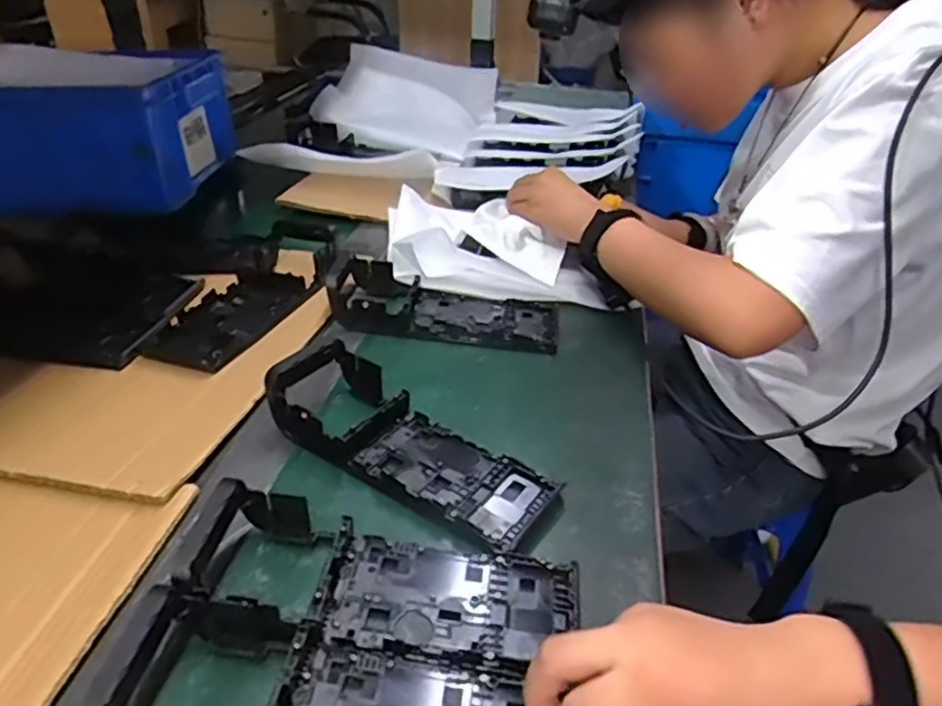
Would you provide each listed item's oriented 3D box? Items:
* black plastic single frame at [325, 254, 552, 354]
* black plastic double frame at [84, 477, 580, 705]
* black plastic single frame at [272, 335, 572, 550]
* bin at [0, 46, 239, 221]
[{"bbox_3d":[-0.024,-0.048,0.658,0.213,0.045,0.094,6,33,7],"label":"black plastic single frame"},{"bbox_3d":[-0.052,0.143,0.351,0.207,0.052,0.157,6,33,7],"label":"black plastic double frame"},{"bbox_3d":[-0.042,0.052,0.482,0.202,0.046,0.080,21,37,27],"label":"black plastic single frame"},{"bbox_3d":[-0.521,-0.289,0.872,0.360,0.141,0.271,2,33,1],"label":"bin"}]

